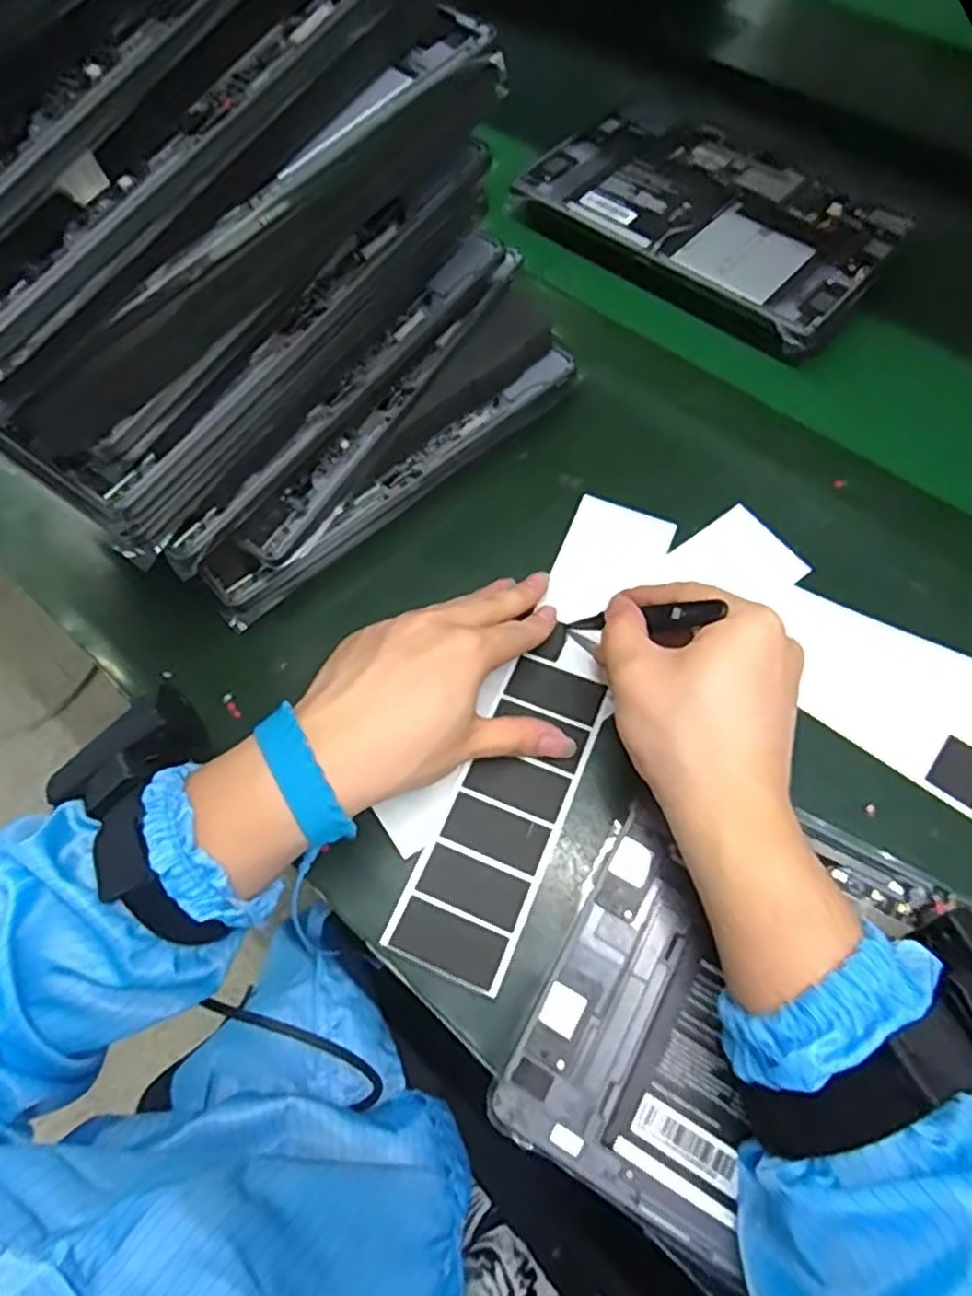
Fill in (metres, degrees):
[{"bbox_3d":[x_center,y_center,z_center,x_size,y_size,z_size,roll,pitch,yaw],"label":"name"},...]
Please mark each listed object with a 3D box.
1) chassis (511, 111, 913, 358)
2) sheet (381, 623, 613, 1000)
[{"bbox_3d":[0.160,-0.316,0.536,0.257,0.024,0.156,36,69,17],"label":"chassis"},{"bbox_3d":[0.014,0.073,0.363,0.054,0.010,0.177,22,66,12],"label":"sheet"}]

